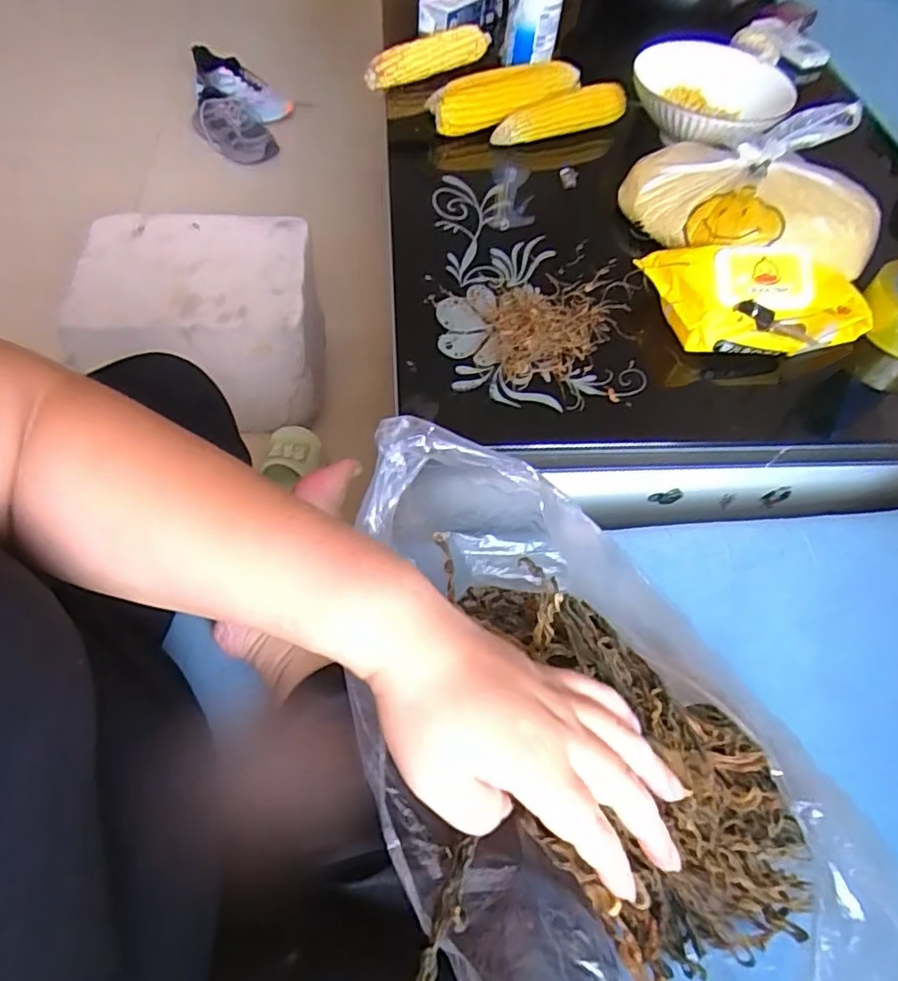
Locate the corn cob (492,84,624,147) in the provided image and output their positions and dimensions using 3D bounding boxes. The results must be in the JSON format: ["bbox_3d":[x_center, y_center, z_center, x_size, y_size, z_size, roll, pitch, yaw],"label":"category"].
[{"bbox_3d":[0.135,-0.463,0.756,0.184,0.037,0.038,-23,62,-18],"label":"corn cob"}]

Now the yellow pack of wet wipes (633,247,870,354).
[{"bbox_3d":[0.295,-0.182,0.585,0.215,0.053,0.109,2,58,-3],"label":"yellow pack of wet wipes"}]

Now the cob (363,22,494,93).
[{"bbox_3d":[-0.022,-0.580,0.814,0.200,0.040,0.043,-38,68,-24],"label":"cob"}]

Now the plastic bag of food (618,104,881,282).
[{"bbox_3d":[0.315,-0.313,0.631,0.239,0.089,0.179,3,58,-3],"label":"plastic bag of food"}]

